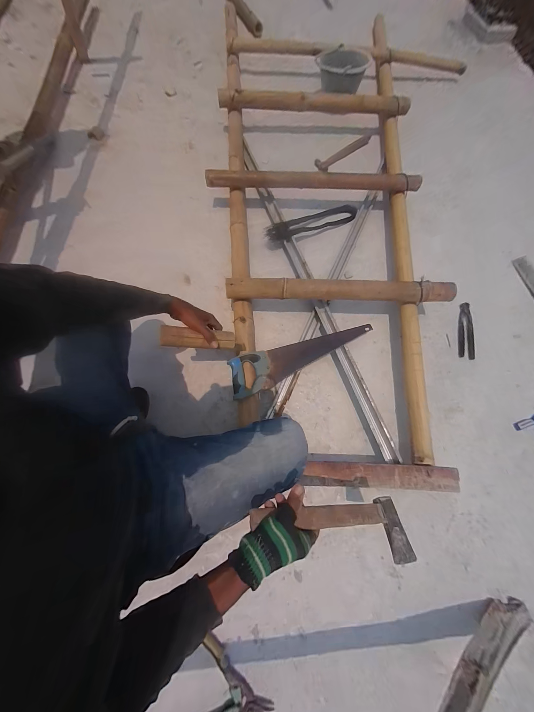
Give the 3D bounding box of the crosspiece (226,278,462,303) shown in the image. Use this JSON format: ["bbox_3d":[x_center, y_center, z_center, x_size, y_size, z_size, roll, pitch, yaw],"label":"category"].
[{"bbox_3d":[0.234,-0.210,0.774,0.685,0.057,0.065,2,72,0],"label":"crosspiece"}]

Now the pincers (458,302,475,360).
[{"bbox_3d":[0.731,-0.095,0.884,0.057,0.015,0.219,10,72,4],"label":"pincers"}]

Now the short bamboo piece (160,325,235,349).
[{"bbox_3d":[-0.173,-0.045,0.617,0.182,0.036,0.041,2,68,-29],"label":"short bamboo piece"}]

